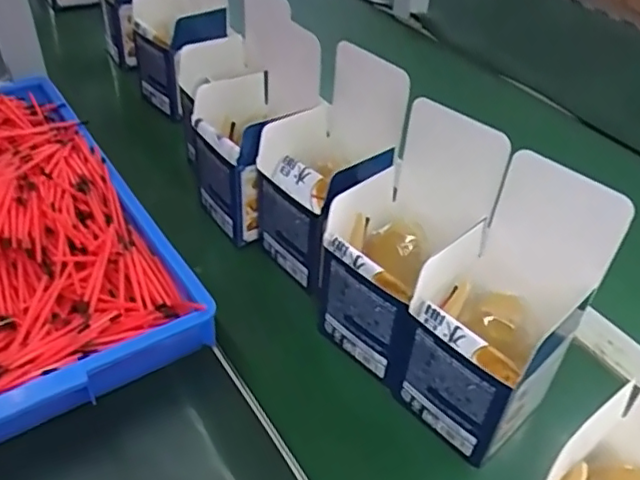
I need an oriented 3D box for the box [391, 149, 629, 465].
[{"bbox_3d":[0.124,0.047,0.407,0.108,0.169,0.095,-30,50,-33],"label":"box"}]

